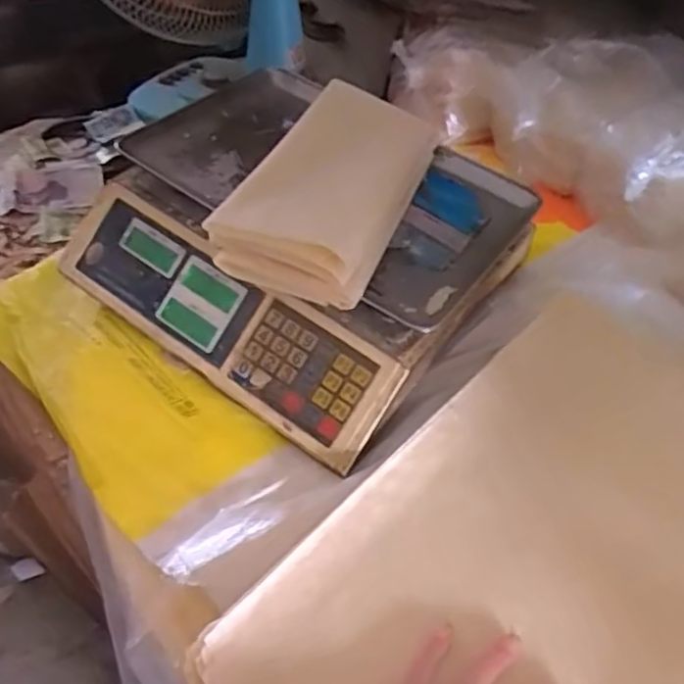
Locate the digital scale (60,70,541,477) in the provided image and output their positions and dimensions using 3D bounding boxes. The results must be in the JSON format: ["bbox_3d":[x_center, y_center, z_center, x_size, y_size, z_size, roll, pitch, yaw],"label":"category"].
[{"bbox_3d":[-0.032,-0.103,0.599,0.329,0.102,0.312,31,54,20],"label":"digital scale"}]

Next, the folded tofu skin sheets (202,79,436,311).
[{"bbox_3d":[-0.005,-0.133,0.540,0.115,0.072,0.223,19,48,11],"label":"folded tofu skin sheets"}]

